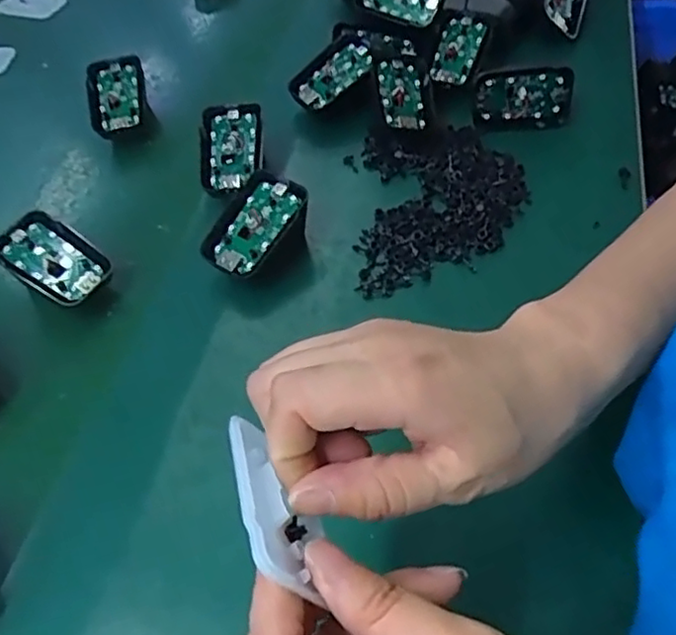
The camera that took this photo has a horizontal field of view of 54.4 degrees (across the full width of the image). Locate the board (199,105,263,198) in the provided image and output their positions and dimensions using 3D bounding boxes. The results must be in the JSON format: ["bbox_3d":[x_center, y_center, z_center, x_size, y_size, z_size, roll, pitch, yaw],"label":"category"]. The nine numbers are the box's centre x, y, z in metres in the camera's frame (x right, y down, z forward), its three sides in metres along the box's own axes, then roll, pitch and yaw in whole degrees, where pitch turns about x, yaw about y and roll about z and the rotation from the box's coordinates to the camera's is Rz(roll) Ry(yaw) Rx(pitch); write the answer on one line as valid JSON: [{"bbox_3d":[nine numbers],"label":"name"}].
[{"bbox_3d":[-0.073,-0.115,0.451,0.041,0.015,0.070,-5,70,0],"label":"board"}]

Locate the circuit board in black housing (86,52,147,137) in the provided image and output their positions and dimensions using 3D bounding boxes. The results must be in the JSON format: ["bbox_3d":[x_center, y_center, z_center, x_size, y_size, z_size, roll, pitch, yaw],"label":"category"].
[{"bbox_3d":[-0.174,-0.174,0.516,0.044,0.010,0.068,-13,74,-5],"label":"circuit board in black housing"}]

